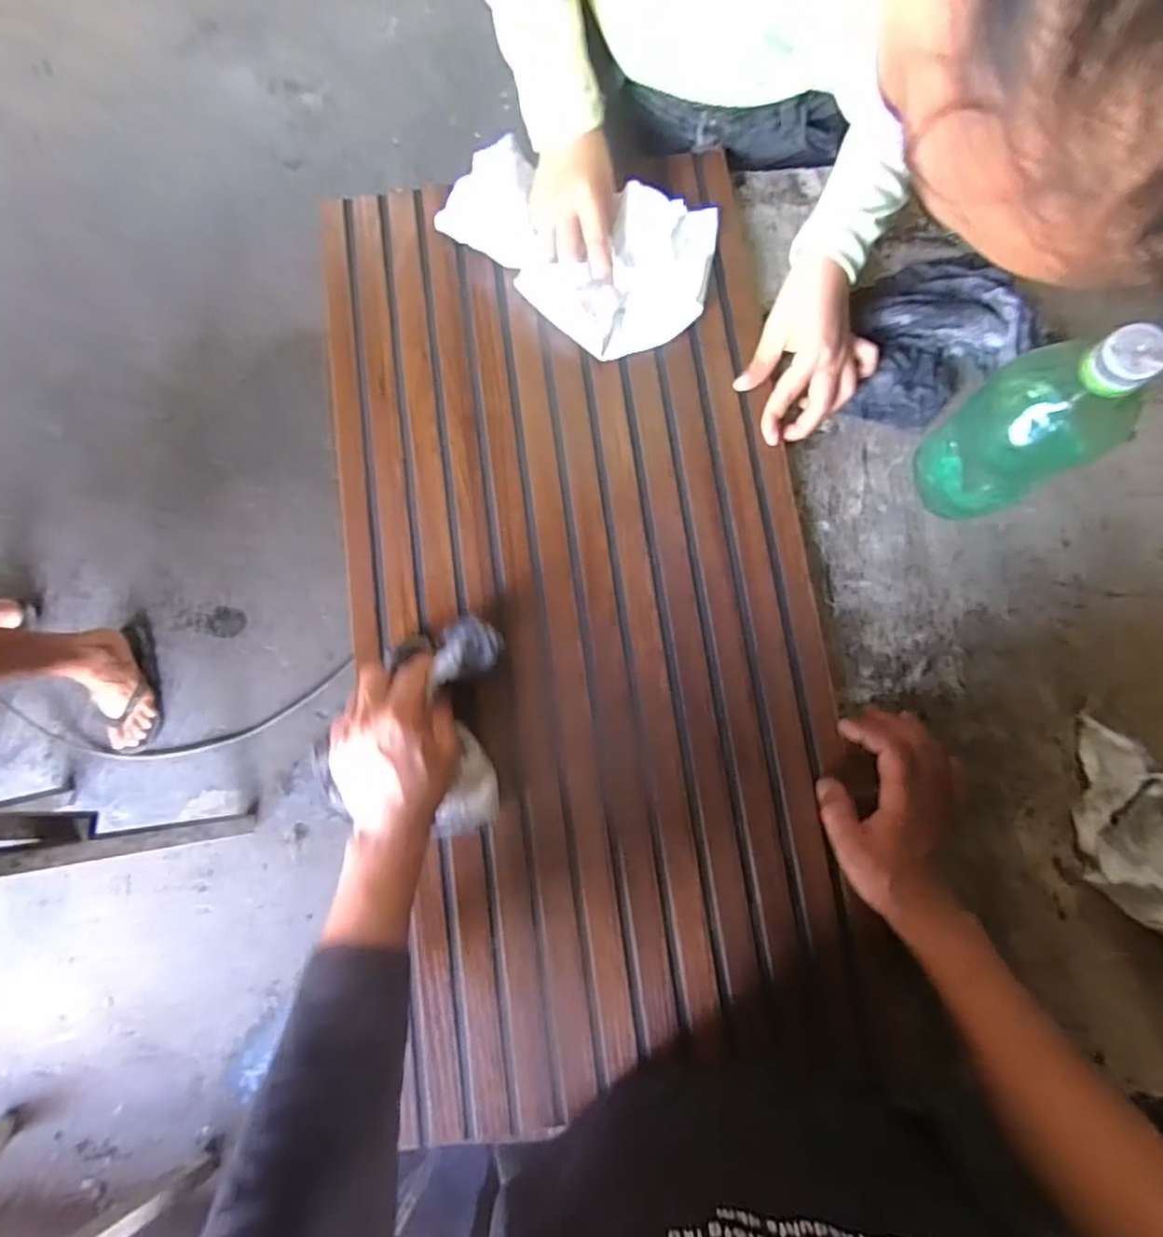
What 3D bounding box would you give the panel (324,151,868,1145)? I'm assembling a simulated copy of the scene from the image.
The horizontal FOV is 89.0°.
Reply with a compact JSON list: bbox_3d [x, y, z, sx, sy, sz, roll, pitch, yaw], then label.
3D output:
[{"bbox_3d":[0.001,-0.027,0.478,0.361,0.018,0.727,-8,81,-3],"label":"panel"}]

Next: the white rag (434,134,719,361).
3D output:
[{"bbox_3d":[-0.006,-0.310,0.506,0.227,0.034,0.148,18,81,4],"label":"white rag"}]

